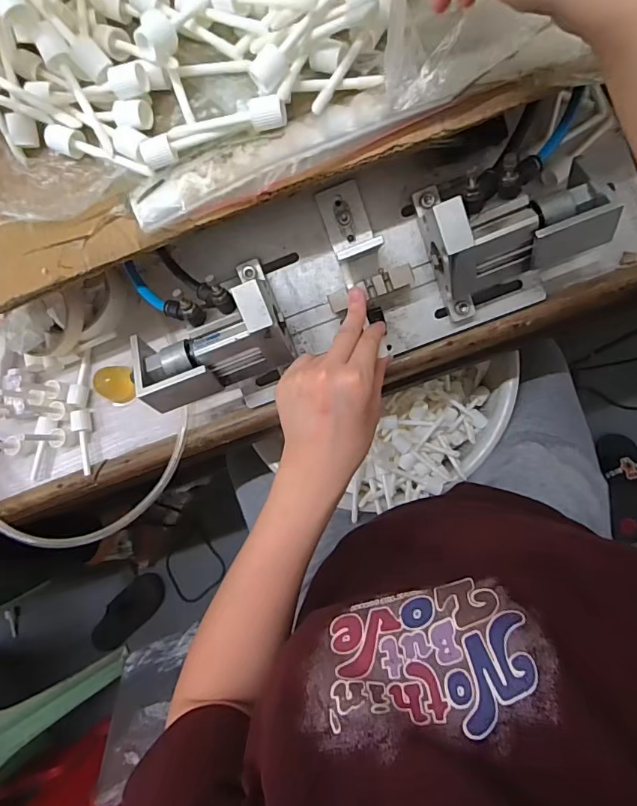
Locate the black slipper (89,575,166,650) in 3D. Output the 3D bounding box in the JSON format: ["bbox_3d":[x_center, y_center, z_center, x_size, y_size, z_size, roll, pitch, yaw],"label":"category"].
[{"bbox_3d":[-0.473,0.523,1.167,0.092,0.050,0.228,43,93,8],"label":"black slipper"}]

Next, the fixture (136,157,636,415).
[{"bbox_3d":[0.027,-0.105,0.384,0.376,0.095,0.134,-17,85,5],"label":"fixture"}]

